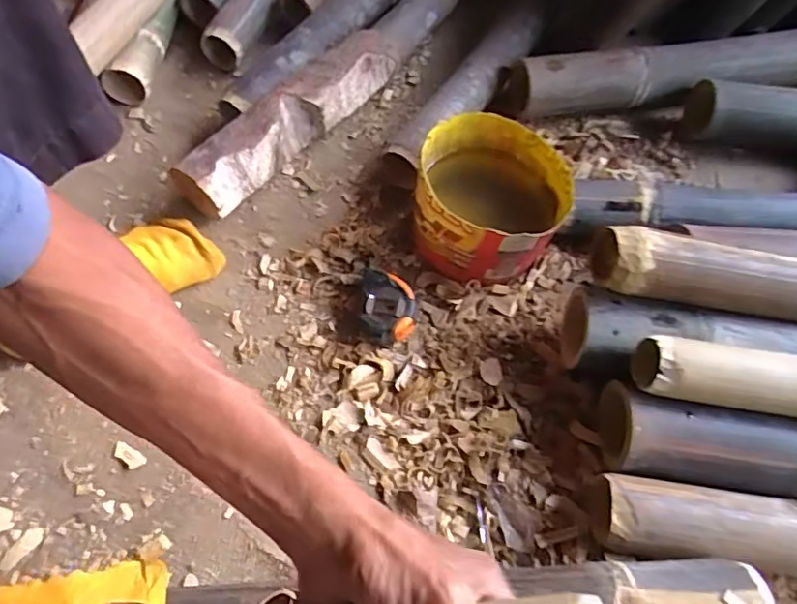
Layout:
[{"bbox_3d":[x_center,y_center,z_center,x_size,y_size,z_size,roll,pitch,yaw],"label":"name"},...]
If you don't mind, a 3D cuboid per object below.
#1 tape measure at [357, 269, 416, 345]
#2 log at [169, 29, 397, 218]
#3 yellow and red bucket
[{"bbox_3d":[-0.011,0.005,0.558,0.056,0.037,0.068,9,62,3],"label":"tape measure"},{"bbox_3d":[-0.123,-0.210,0.646,0.068,0.077,0.299,35,67,16],"label":"log"},{"bbox_3d":[0.093,-0.103,0.573,0.145,0.093,0.146,1,62,-1],"label":"yellow and red bucket"}]

